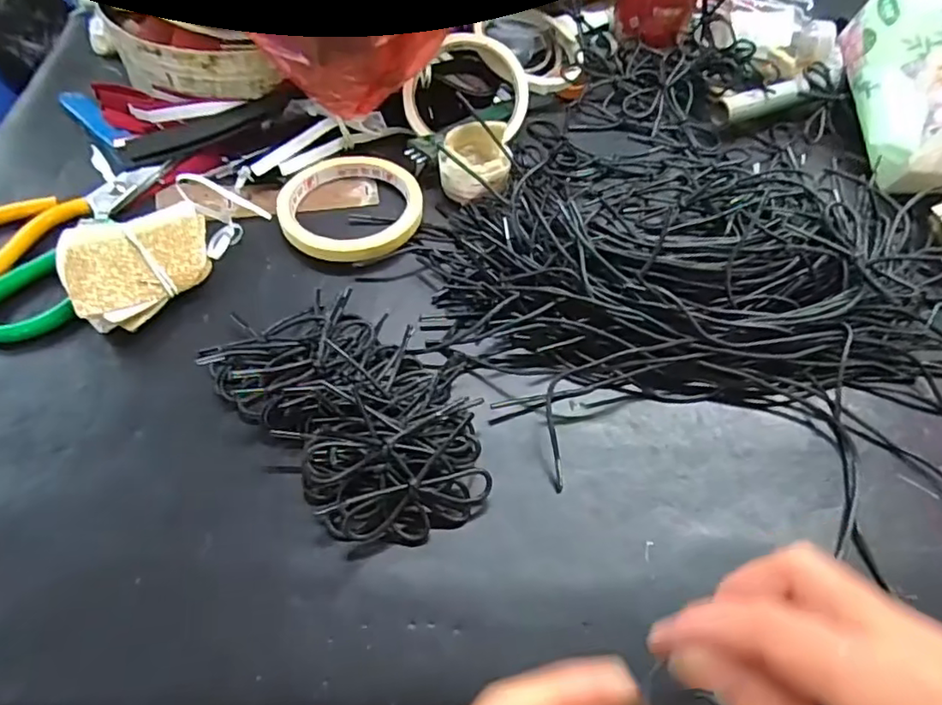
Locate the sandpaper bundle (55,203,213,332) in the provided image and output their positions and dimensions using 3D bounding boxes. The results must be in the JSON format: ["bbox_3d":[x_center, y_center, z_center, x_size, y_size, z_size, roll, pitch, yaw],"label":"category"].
[{"bbox_3d":[-0.192,-0.052,0.352,0.079,0.031,0.065,-28,63,-19],"label":"sandpaper bundle"}]

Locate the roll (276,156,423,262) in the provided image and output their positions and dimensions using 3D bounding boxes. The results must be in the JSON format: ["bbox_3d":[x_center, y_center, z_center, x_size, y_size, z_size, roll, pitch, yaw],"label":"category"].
[{"bbox_3d":[-0.080,-0.100,0.397,0.093,0.009,0.089,1,58,-2],"label":"roll"}]

